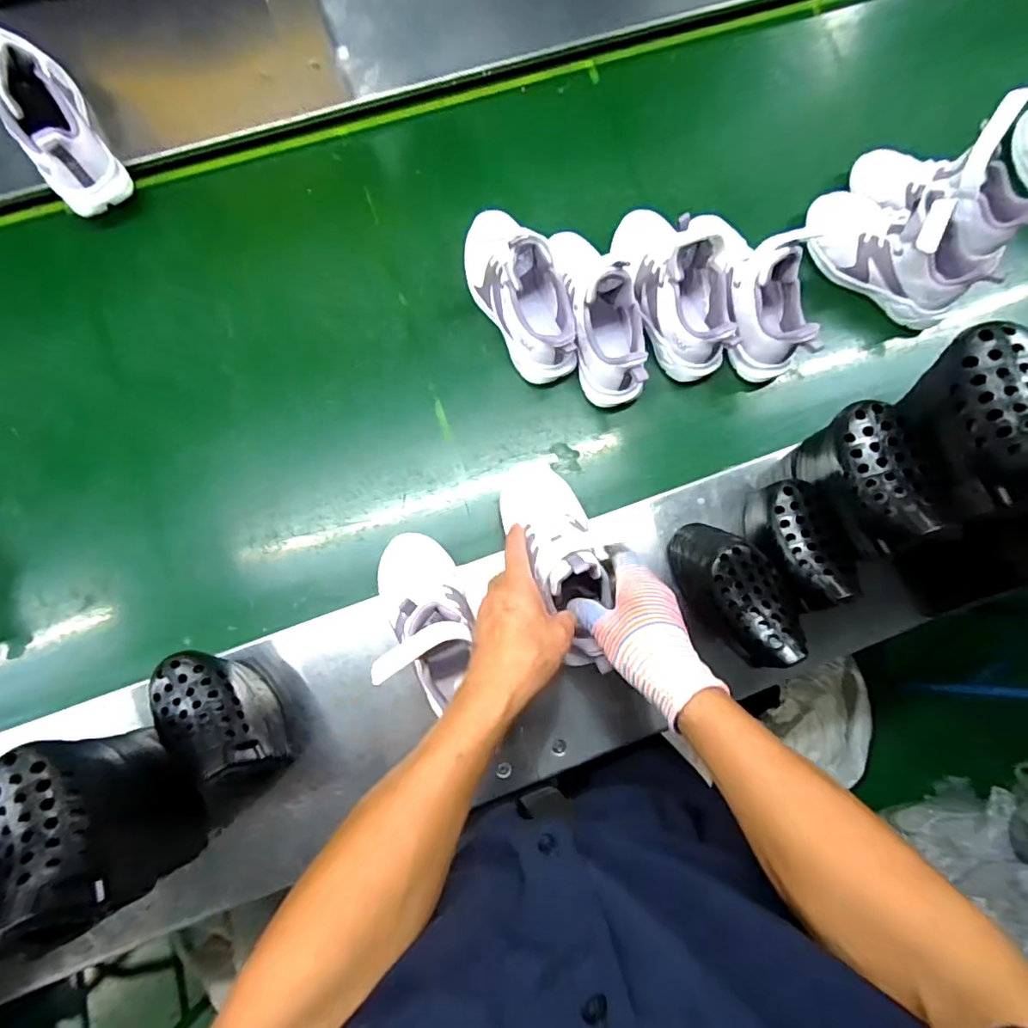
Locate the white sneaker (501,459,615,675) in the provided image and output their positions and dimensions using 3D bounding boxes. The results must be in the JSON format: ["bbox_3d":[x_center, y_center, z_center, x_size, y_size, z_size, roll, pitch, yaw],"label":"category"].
[{"bbox_3d":[0.044,0.034,0.540,0.078,0.094,0.222,-14,46,-5],"label":"white sneaker"}]

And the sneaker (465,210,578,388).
[{"bbox_3d":[0.008,-0.250,0.607,0.075,0.112,0.199,-30,86,-9],"label":"sneaker"}]

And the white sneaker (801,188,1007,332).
[{"bbox_3d":[0.453,-0.317,0.639,0.205,0.112,0.079,37,83,1],"label":"white sneaker"}]

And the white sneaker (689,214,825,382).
[{"bbox_3d":[0.263,-0.259,0.614,0.087,0.112,0.203,-21,85,-9],"label":"white sneaker"}]

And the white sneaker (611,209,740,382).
[{"bbox_3d":[0.181,-0.263,0.624,0.104,0.102,0.209,-12,85,-5],"label":"white sneaker"}]

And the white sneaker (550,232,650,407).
[{"bbox_3d":[0.097,-0.227,0.605,0.070,0.117,0.194,-12,84,-8],"label":"white sneaker"}]

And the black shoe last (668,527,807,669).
[{"bbox_3d":[0.212,0.075,0.541,0.073,0.124,0.138,-13,84,-8],"label":"black shoe last"}]

